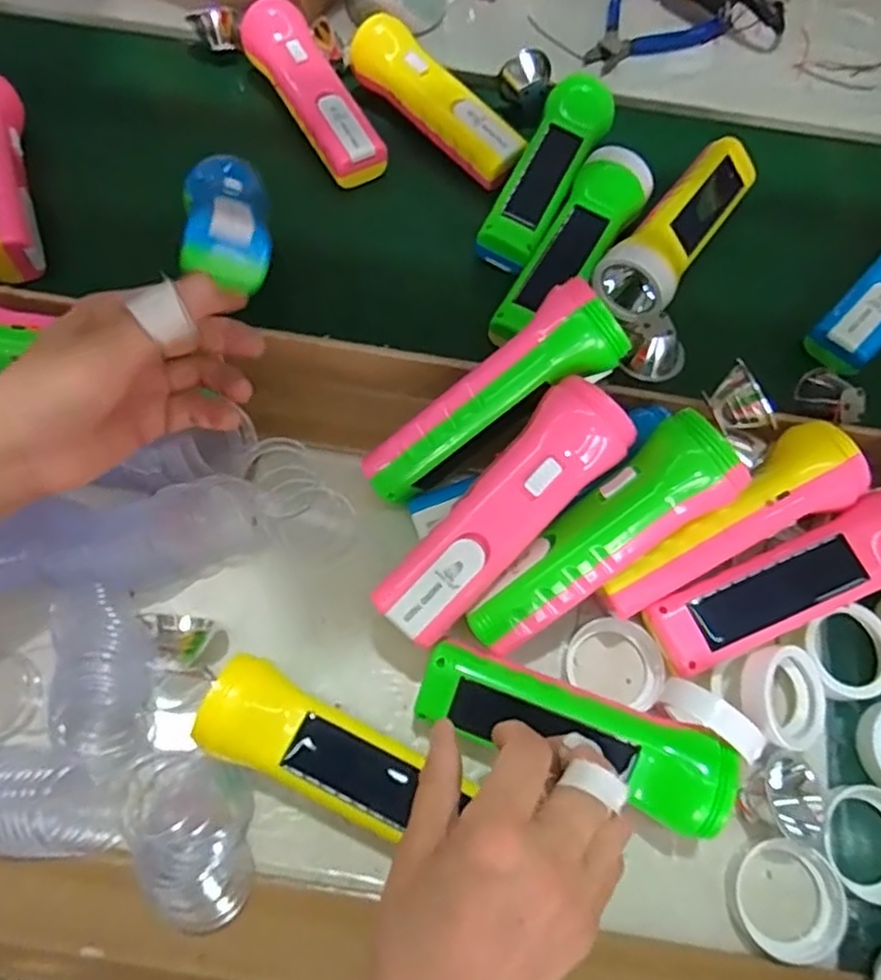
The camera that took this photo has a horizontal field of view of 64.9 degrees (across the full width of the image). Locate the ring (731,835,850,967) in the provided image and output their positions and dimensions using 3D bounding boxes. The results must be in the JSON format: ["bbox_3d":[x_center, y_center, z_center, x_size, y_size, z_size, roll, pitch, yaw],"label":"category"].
[{"bbox_3d":[0.173,0.203,0.342,0.051,0.022,0.053,1,68,-3],"label":"ring"}]

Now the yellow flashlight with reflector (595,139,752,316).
[{"bbox_3d":[0.171,-0.182,0.498,0.047,0.047,0.169,37,71,12],"label":"yellow flashlight with reflector"}]

